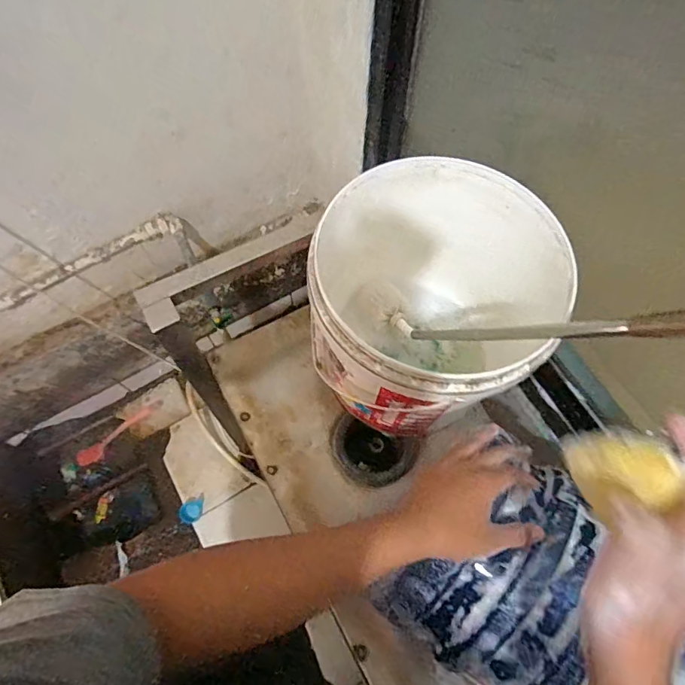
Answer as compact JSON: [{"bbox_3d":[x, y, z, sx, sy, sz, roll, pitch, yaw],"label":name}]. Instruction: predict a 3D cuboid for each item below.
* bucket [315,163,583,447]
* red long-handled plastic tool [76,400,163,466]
[{"bbox_3d":[0.113,-0.046,0.680,0.291,0.280,0.307,0,68,1],"label":"bucket"},{"bbox_3d":[-0.701,0.289,1.522,0.307,0.059,0.056,-32,71,-12],"label":"red long-handled plastic tool"}]

